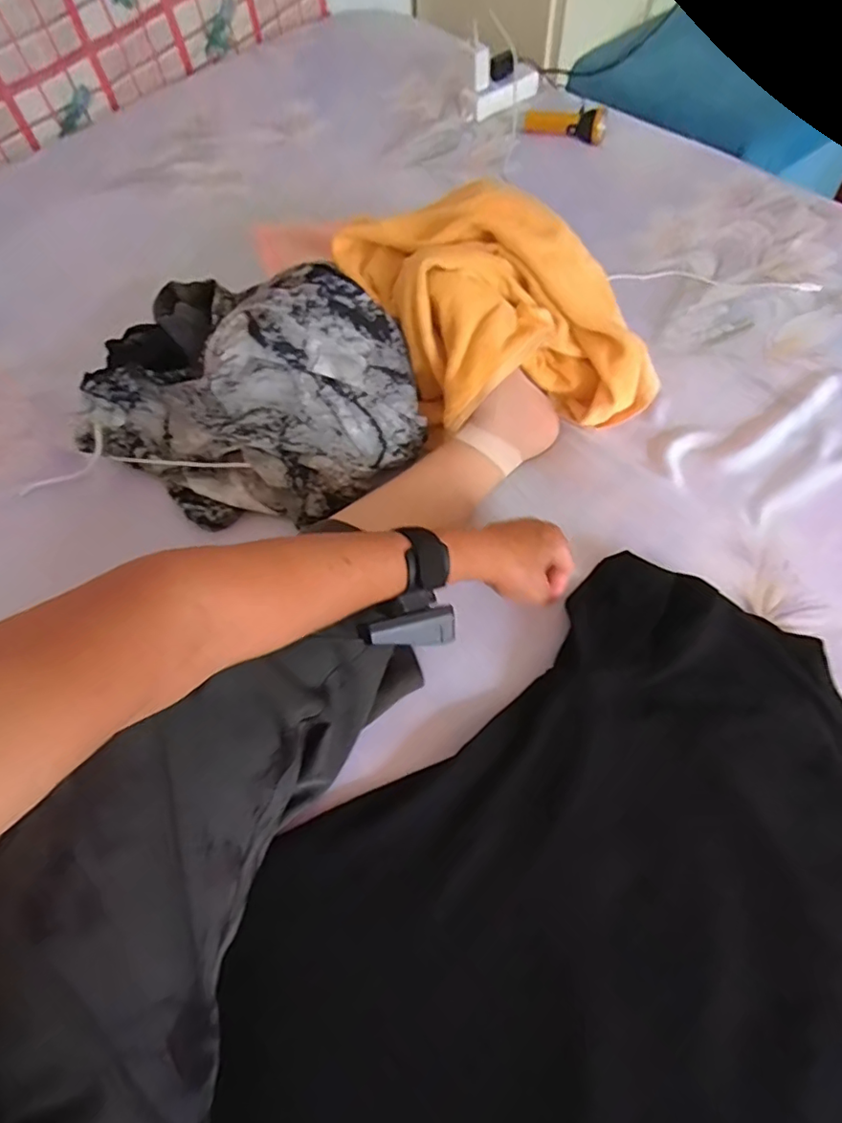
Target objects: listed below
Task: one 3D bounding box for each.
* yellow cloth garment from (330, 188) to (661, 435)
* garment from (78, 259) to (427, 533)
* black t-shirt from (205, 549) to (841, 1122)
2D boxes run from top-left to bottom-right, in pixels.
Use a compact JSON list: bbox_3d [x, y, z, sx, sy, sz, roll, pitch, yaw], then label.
[{"bbox_3d":[0.076,-0.243,0.580,0.249,0.144,0.221,-17,63,-6],"label":"yellow cloth garment"},{"bbox_3d":[-0.181,-0.178,0.577,0.338,0.117,0.246,28,67,16],"label":"garment"},{"bbox_3d":[0.141,0.308,0.385,0.560,0.049,0.470,-33,64,-8],"label":"black t-shirt"}]

